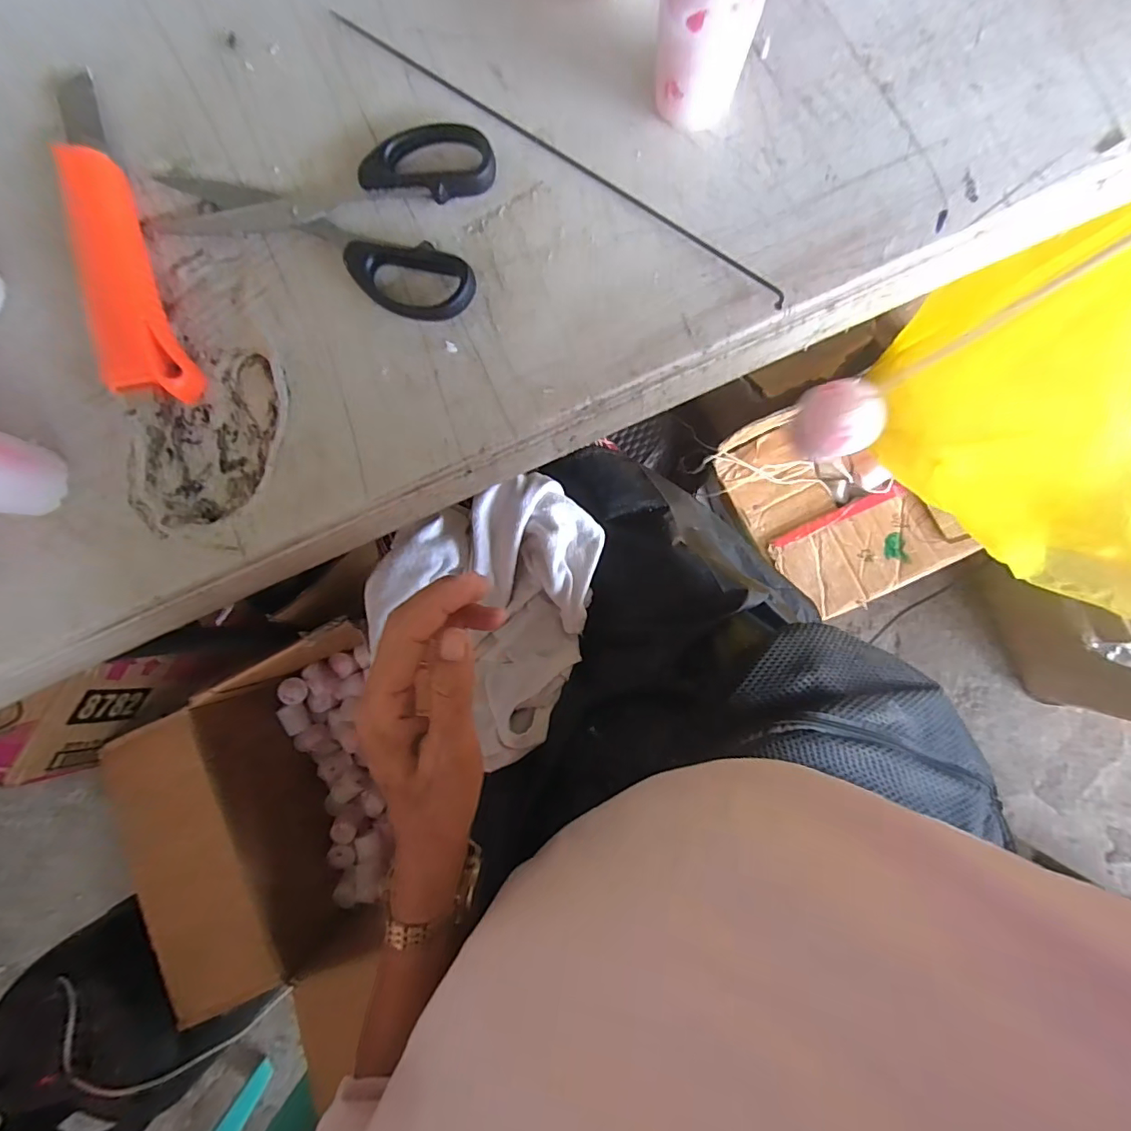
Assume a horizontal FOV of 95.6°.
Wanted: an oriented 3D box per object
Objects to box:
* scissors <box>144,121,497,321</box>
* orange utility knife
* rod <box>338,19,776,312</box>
[{"bbox_3d":[-0.110,-0.176,0.238,0.168,0.014,0.089,21,88,6],"label":"scissors"},{"bbox_3d":[-0.215,-0.160,0.245,0.030,0.022,0.174,-19,85,3],"label":"orange utility knife"},{"bbox_3d":[-0.006,-0.190,0.235,0.253,0.004,0.007,36,90,6],"label":"rod"}]

